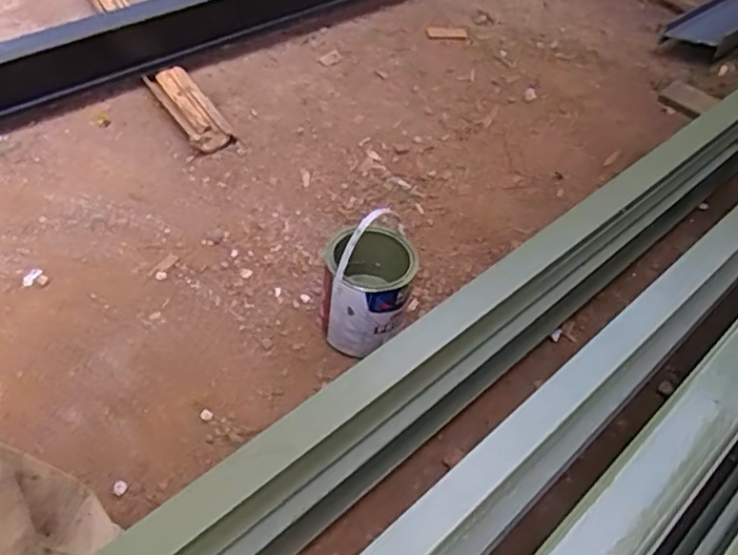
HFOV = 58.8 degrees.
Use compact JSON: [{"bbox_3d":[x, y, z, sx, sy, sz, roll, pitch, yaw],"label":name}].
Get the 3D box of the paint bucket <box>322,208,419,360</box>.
[{"bbox_3d":[0.003,-0.011,1.198,0.159,0.277,0.204,10,51,3],"label":"paint bucket"}]

